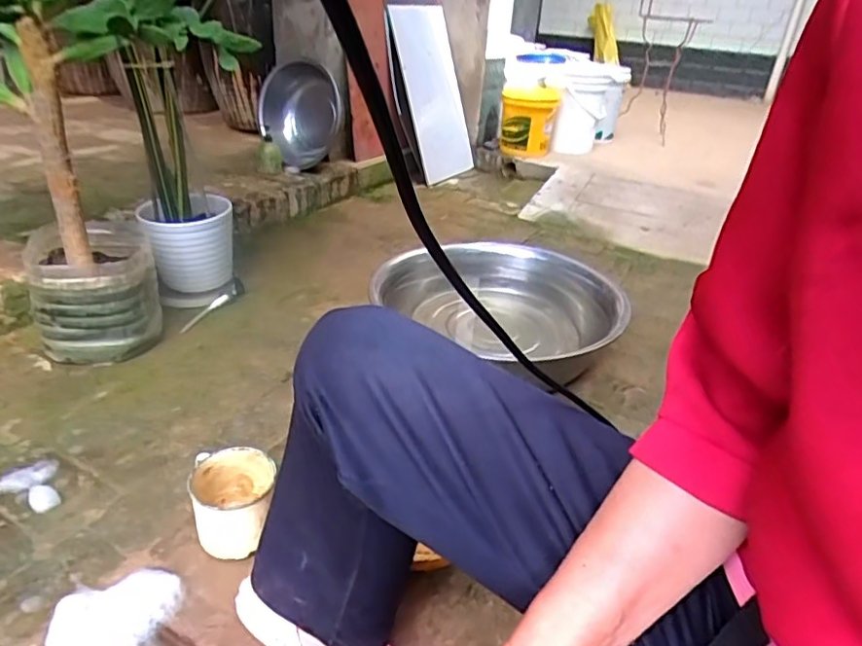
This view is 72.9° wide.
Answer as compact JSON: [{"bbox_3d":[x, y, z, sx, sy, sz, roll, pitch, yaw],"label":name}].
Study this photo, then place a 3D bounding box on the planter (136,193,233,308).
[{"bbox_3d":[-0.607,-0.186,1.465,0.214,0.224,0.219,-16,33,-34],"label":"planter"}]

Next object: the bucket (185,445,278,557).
[{"bbox_3d":[-0.280,0.255,0.830,0.109,0.113,0.109,4,27,-2],"label":"bucket"}]

